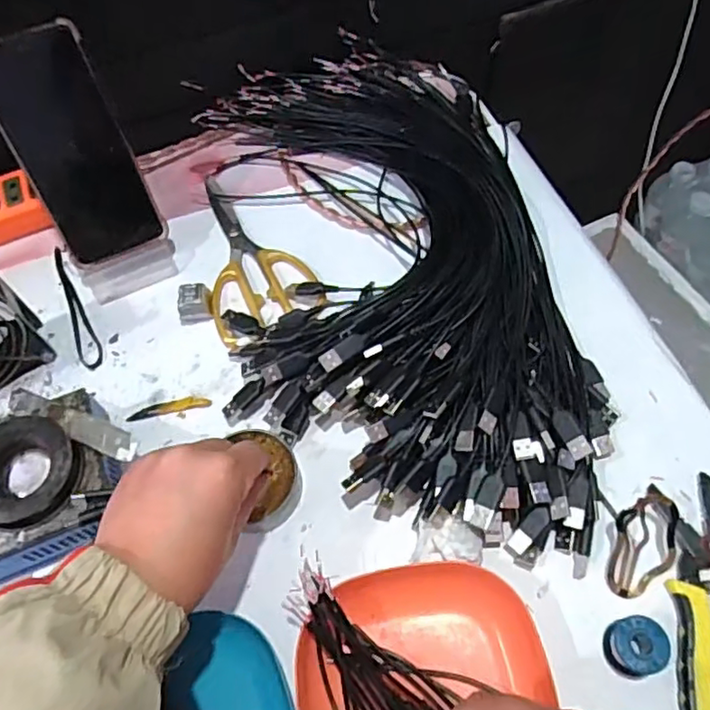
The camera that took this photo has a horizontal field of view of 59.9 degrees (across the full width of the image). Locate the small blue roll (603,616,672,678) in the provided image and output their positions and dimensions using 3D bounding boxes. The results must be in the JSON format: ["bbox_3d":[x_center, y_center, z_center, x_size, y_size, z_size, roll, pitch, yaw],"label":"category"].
[{"bbox_3d":[0.164,0.170,0.359,0.030,0.026,0.031,-1,64,3],"label":"small blue roll"}]

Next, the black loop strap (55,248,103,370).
[{"bbox_3d":[-0.229,-0.038,0.504,0.017,0.014,0.117,-24,65,-9],"label":"black loop strap"}]

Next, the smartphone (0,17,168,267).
[{"bbox_3d":[-0.211,-0.152,0.462,0.076,0.164,0.009,-23,30,-8],"label":"smartphone"}]

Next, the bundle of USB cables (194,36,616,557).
[{"bbox_3d":[0.026,-0.073,0.480,0.249,0.053,0.448,-11,63,-2],"label":"bundle of USB cables"}]

